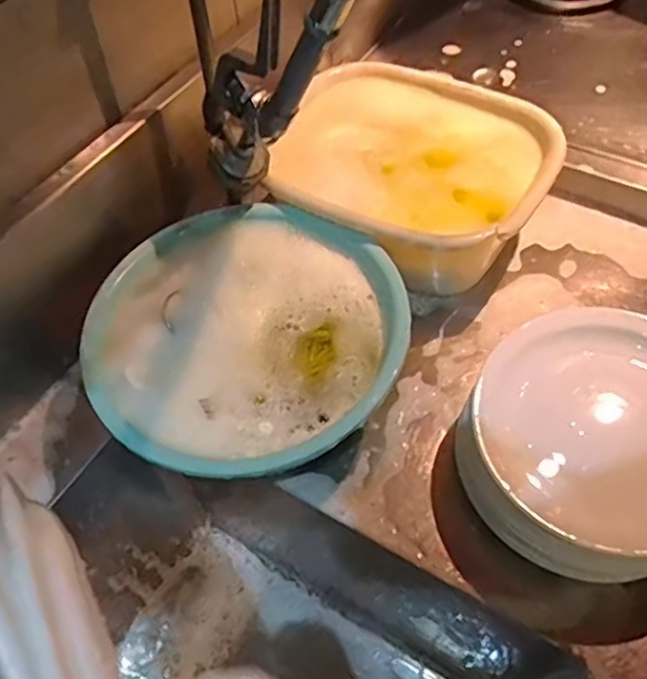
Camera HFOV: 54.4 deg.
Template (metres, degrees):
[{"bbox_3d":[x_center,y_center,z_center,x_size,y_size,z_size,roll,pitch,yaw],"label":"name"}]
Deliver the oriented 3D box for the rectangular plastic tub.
[{"bbox_3d":[0.110,-0.191,0.780,0.295,0.139,0.279,29,61,21],"label":"rectangular plastic tub"}]

